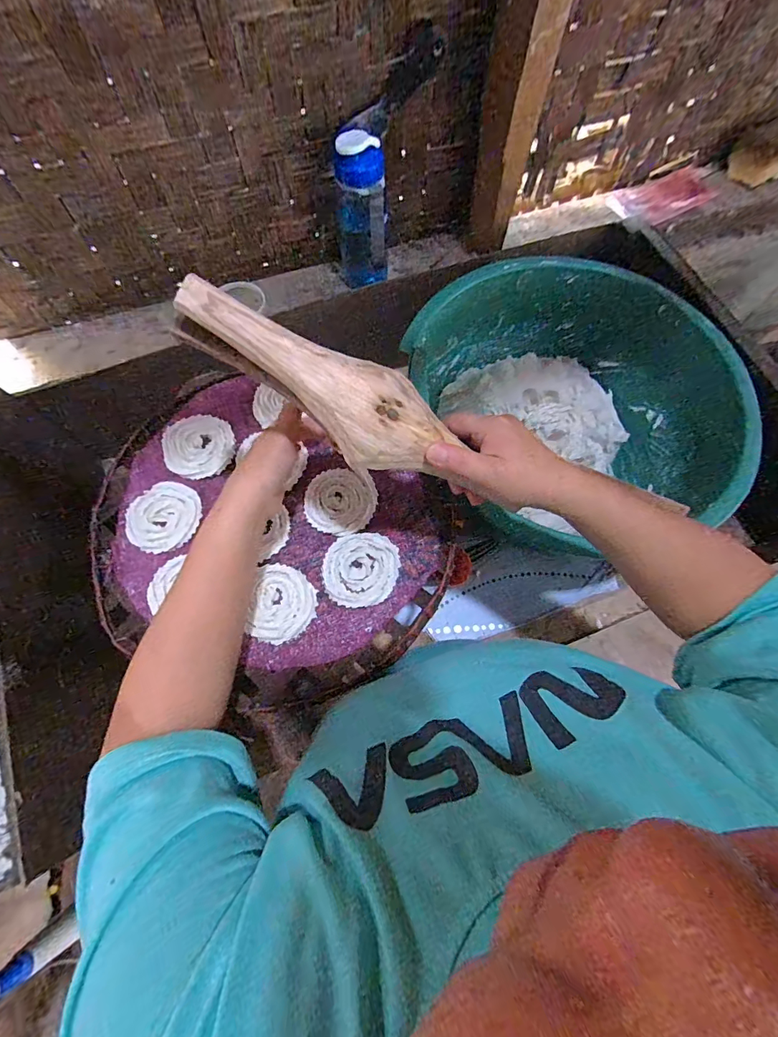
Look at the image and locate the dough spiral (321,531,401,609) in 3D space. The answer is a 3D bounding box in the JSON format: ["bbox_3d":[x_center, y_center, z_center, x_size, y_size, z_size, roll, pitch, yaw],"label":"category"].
[{"bbox_3d":[-0.028,0.052,0.437,0.079,0.004,0.075,0,71,0],"label":"dough spiral"}]

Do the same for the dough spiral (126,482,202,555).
[{"bbox_3d":[-0.242,-0.002,0.454,0.078,0.007,0.070,-32,74,-11],"label":"dough spiral"}]

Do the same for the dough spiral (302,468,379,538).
[{"bbox_3d":[-0.053,-0.018,0.460,0.078,0.009,0.072,-3,71,-1],"label":"dough spiral"}]

